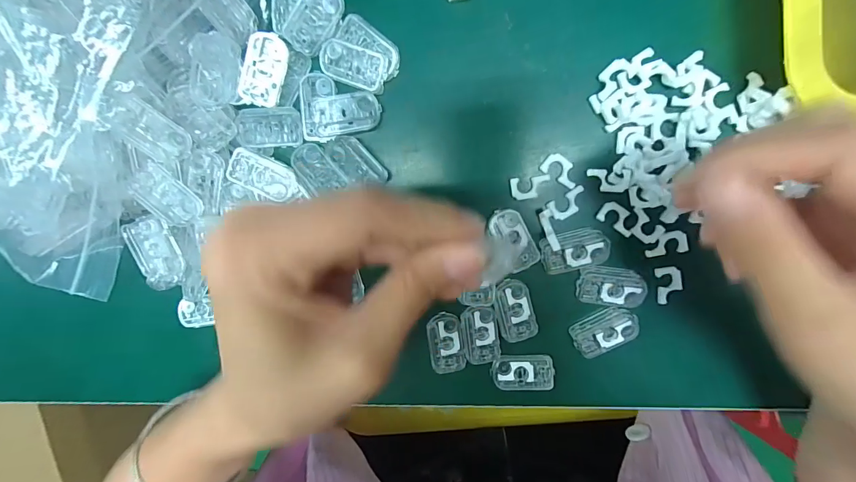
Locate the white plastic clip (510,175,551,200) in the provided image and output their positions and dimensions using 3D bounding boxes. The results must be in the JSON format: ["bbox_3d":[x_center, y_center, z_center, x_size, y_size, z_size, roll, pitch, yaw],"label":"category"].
[{"bbox_3d":[0.058,-0.030,0.208,0.021,0.004,0.012,-6,98,5],"label":"white plastic clip"}]

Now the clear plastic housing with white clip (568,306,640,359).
[{"bbox_3d":[0.104,0.053,0.219,0.036,0.007,0.023,-32,95,8],"label":"clear plastic housing with white clip"}]

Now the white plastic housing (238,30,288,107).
[{"bbox_3d":[-0.089,-0.092,0.200,0.021,0.004,0.037,15,108,-22],"label":"white plastic housing"}]

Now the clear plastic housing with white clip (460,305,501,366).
[{"bbox_3d":[0.032,0.058,0.223,0.021,0.004,0.038,-7,98,5],"label":"clear plastic housing with white clip"}]

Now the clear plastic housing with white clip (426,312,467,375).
[{"bbox_3d":[0.011,0.063,0.228,0.020,0.004,0.038,-8,98,5],"label":"clear plastic housing with white clip"}]

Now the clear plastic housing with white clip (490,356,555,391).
[{"bbox_3d":[0.058,0.081,0.226,0.037,0.004,0.021,-1,99,4],"label":"clear plastic housing with white clip"}]

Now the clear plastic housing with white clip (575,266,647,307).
[{"bbox_3d":[0.106,0.027,0.212,0.036,0.005,0.022,7,99,3],"label":"clear plastic housing with white clip"}]

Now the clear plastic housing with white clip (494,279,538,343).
[{"bbox_3d":[0.052,0.042,0.219,0.022,0.004,0.039,-14,97,6],"label":"clear plastic housing with white clip"}]

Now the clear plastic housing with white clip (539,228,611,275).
[{"bbox_3d":[0.084,0.005,0.210,0.036,0.004,0.022,-12,97,6],"label":"clear plastic housing with white clip"}]

